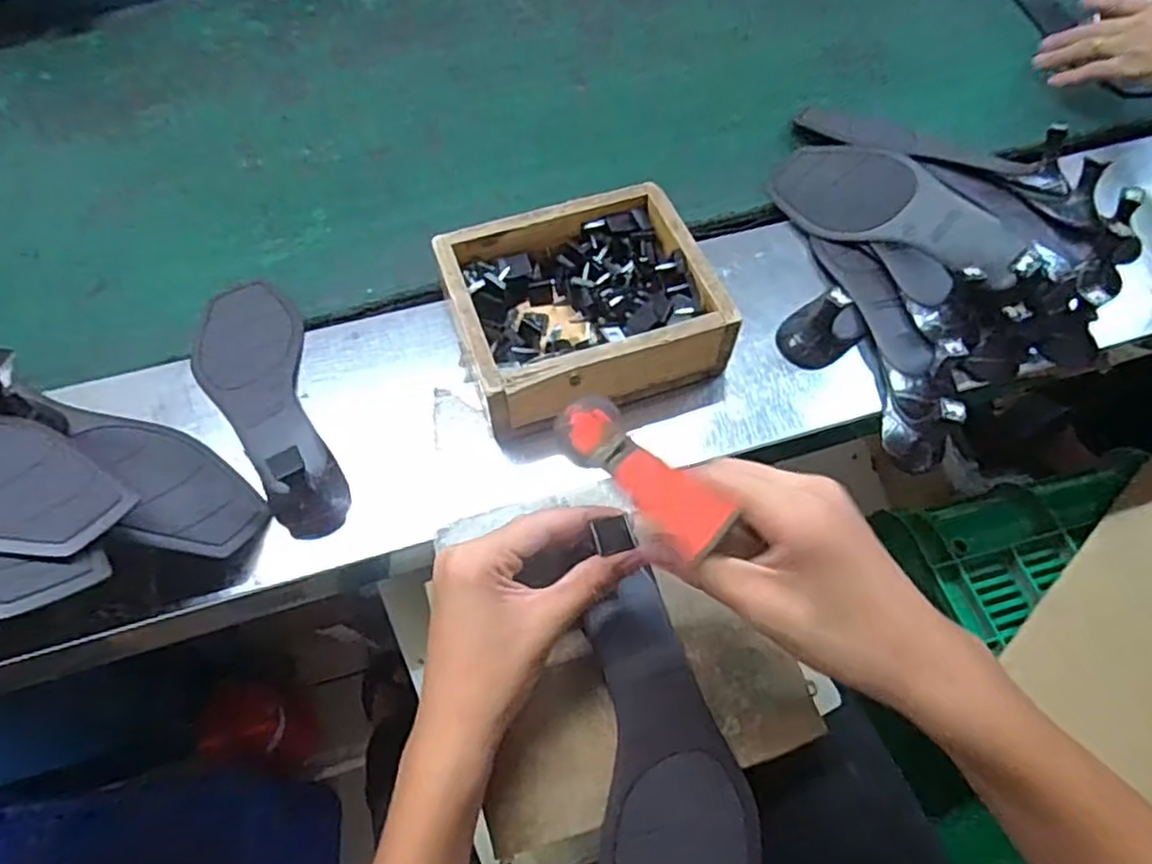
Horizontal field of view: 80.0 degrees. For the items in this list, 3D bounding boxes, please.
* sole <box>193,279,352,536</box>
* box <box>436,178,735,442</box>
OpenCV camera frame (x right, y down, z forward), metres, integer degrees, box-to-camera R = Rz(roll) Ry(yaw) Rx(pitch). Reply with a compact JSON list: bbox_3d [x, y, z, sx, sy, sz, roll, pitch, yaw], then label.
[{"bbox_3d":[-0.224,-0.039,0.488,0.081,0.049,0.244,-30,64,-16],"label":"sole"},{"bbox_3d":[0.005,-0.092,0.499,0.179,0.051,0.158,-17,62,-10],"label":"box"}]

